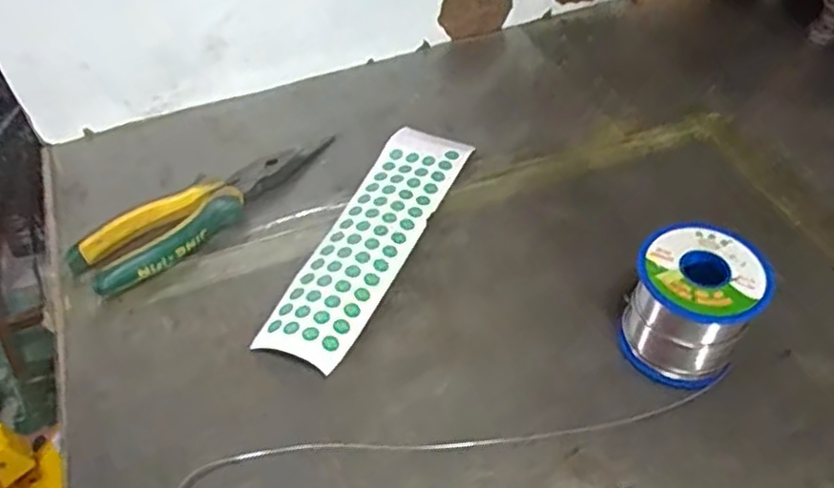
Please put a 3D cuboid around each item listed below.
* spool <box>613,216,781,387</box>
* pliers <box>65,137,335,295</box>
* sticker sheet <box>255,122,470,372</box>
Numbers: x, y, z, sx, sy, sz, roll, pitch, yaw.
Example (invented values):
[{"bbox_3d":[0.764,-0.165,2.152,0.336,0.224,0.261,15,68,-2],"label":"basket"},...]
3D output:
[{"bbox_3d":[0.150,0.033,0.386,0.062,0.065,0.063,32,56,27],"label":"spool"},{"bbox_3d":[-0.139,-0.025,0.481,0.186,0.022,0.047,-33,54,-26],"label":"pliers"},{"bbox_3d":[-0.027,-0.008,0.467,0.057,0.012,0.214,16,50,16],"label":"sticker sheet"}]

